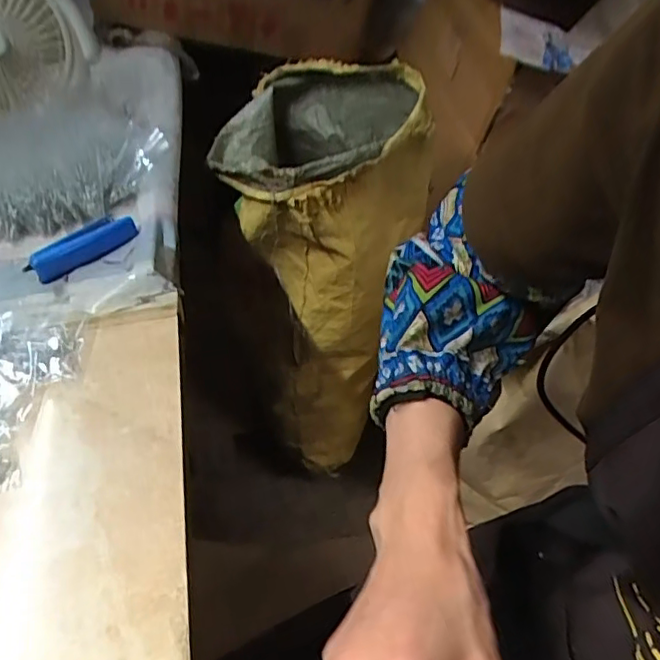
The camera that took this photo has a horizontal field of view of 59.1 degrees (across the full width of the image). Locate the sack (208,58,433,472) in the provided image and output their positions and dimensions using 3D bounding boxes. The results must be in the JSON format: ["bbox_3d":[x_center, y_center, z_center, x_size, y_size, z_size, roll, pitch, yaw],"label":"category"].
[{"bbox_3d":[-0.011,-0.091,1.020,0.307,0.632,0.306,-9,39,-11],"label":"sack"}]

